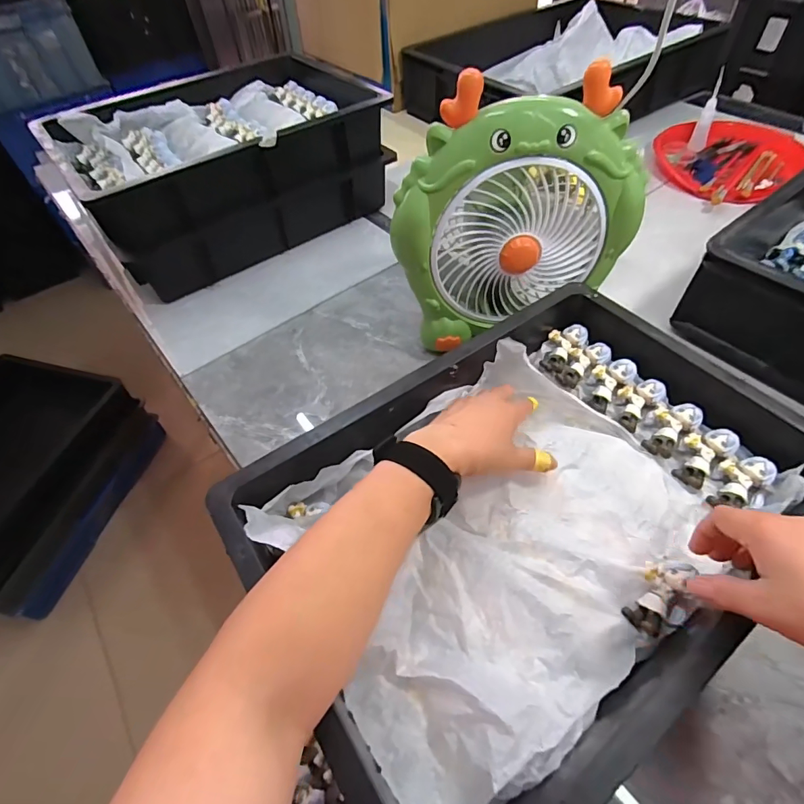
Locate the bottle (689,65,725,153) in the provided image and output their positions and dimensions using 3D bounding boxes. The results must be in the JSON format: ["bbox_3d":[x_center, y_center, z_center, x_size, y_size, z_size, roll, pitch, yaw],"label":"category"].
[{"bbox_3d":[0.567,-0.536,0.826,0.031,0.130,0.032,12,33,14],"label":"bottle"}]

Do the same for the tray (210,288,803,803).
[{"bbox_3d":[0.112,0.082,0.374,0.436,0.075,0.299,-31,56,-19],"label":"tray"}]

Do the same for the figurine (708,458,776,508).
[{"bbox_3d":[0.309,0.073,0.405,0.038,0.027,0.052,26,58,22],"label":"figurine"}]

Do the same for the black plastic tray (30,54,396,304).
[{"bbox_3d":[-0.266,-0.372,0.721,0.446,0.180,0.297,-36,58,-21],"label":"black plastic tray"}]

